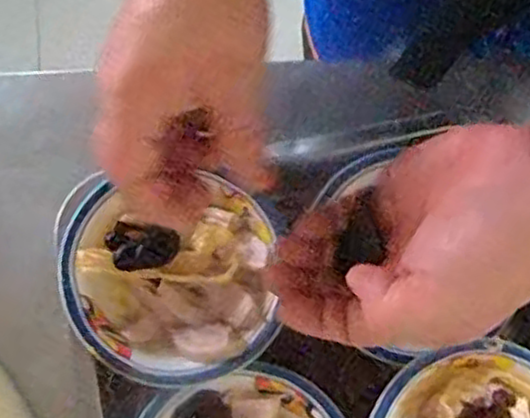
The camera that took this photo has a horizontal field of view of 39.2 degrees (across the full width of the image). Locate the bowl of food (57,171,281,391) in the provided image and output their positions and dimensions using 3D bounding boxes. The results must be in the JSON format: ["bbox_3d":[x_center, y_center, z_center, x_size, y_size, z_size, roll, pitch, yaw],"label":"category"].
[{"bbox_3d":[-0.054,0.041,0.433,0.121,0.041,0.122,1,66,-3],"label":"bowl of food"}]

